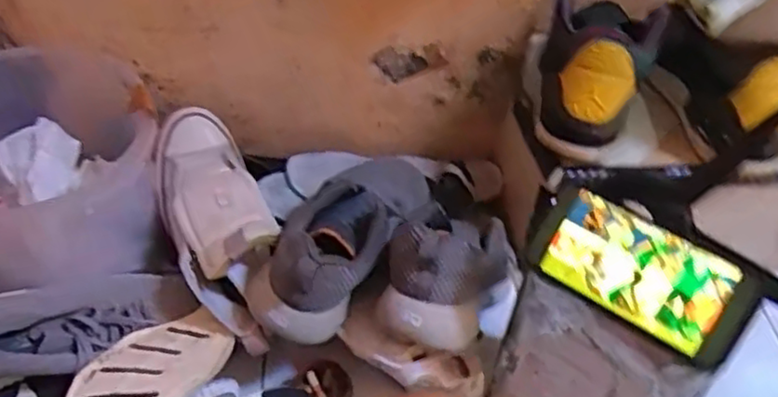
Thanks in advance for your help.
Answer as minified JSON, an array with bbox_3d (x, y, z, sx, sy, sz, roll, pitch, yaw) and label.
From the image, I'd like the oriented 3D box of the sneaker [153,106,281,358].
[{"bbox_3d":[-0.177,0.025,0.714,0.097,0.081,0.271,-17,50,-19],"label":"sneaker"}]

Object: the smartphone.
[{"bbox_3d":[0.192,0.060,0.531,0.159,0.080,0.015,31,9,22],"label":"smartphone"}]

